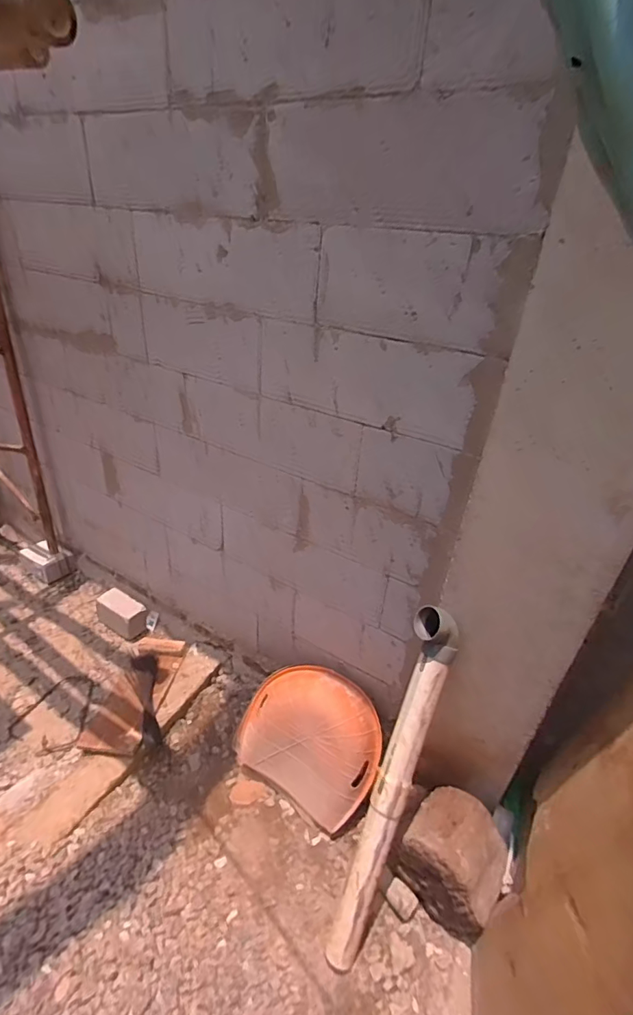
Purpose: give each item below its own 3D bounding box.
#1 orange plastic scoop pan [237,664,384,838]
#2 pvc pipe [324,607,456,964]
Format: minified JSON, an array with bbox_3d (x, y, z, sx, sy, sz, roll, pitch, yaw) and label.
[{"bbox_3d":[-0.016,0.694,1.401,0.457,0.412,0.110,21,6,22],"label":"orange plastic scoop pan"},{"bbox_3d":[0.176,0.652,1.076,0.107,0.865,0.079,17,2,19],"label":"pvc pipe"}]

